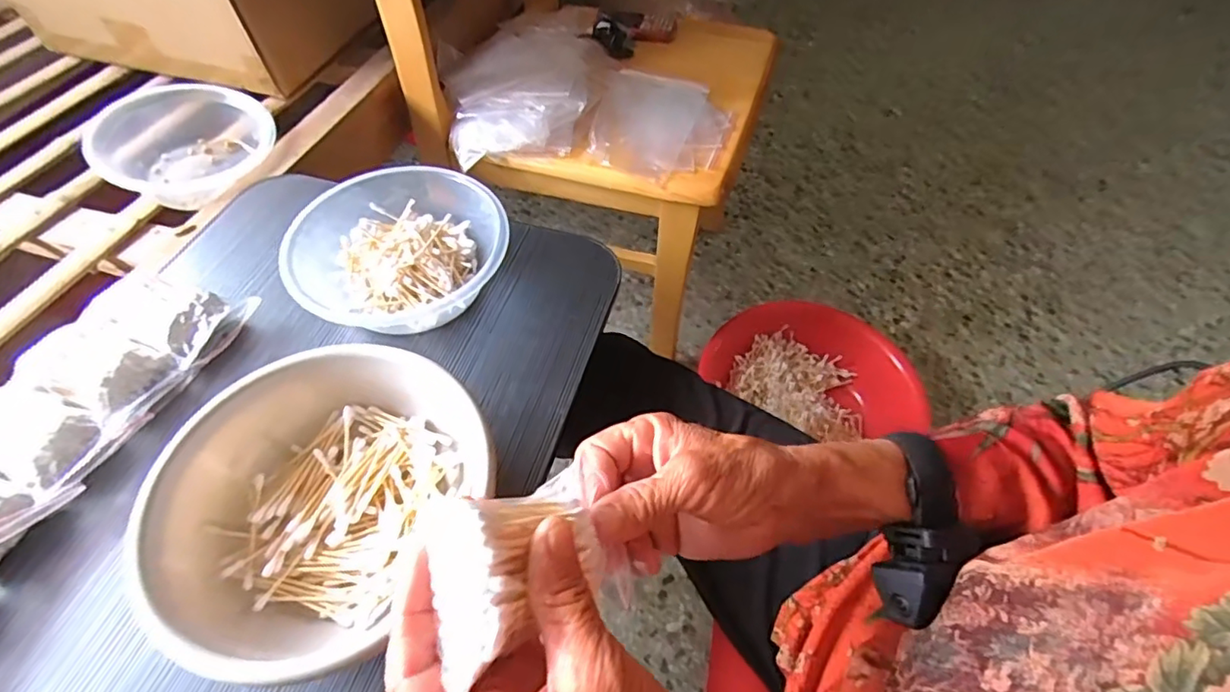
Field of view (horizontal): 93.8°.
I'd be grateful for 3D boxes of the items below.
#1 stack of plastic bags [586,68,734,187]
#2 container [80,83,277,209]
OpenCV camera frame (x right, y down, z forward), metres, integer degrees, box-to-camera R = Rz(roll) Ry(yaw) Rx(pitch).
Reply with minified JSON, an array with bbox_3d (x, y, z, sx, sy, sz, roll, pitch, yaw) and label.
[{"bbox_3d":[0.056,-0.283,0.734,0.167,0.032,0.176,15,55,9],"label":"stack of plastic bags"},{"bbox_3d":[-0.456,-0.213,0.626,0.159,0.090,0.126,-16,58,-14],"label":"container"}]

